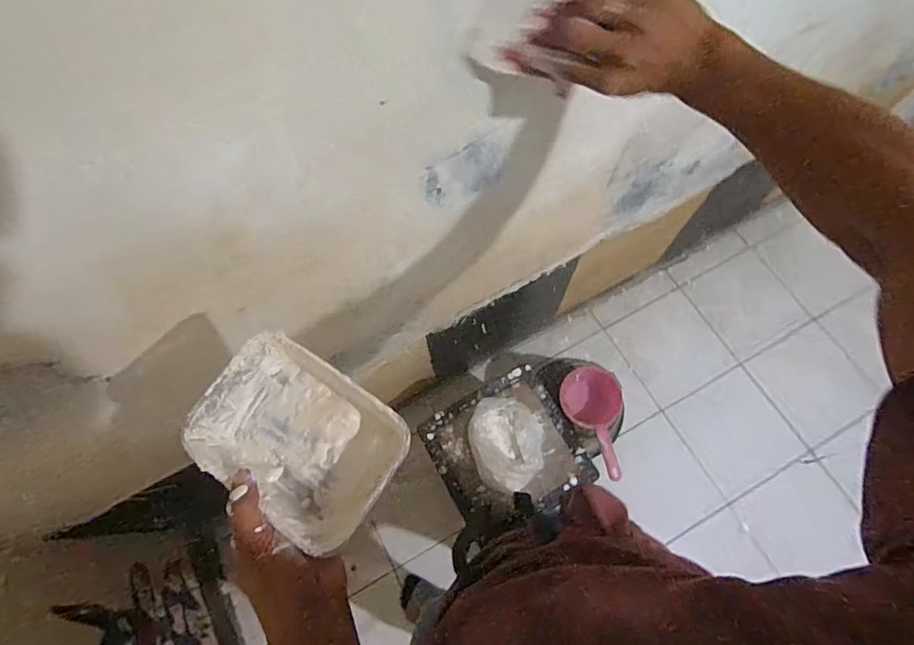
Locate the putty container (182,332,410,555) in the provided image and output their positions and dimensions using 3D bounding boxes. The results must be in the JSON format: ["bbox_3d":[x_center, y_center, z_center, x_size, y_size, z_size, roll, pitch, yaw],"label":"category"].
[{"bbox_3d":[-0.131,0.094,0.400,0.162,0.055,0.119,33,71,12],"label":"putty container"}]

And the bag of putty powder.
[{"bbox_3d":[0.102,0.245,0.977,0.154,0.064,0.190,3,68,1],"label":"bag of putty powder"}]

